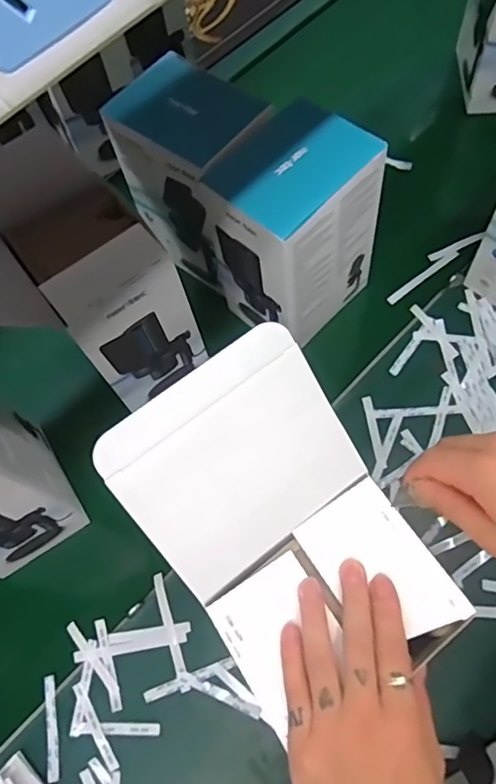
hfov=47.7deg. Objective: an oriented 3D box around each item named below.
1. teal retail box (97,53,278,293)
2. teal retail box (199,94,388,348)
[{"bbox_3d":[-0.057,-0.244,0.665,0.151,0.210,0.104,37,71,21],"label":"teal retail box"},{"bbox_3d":[0.053,-0.172,0.627,0.147,0.216,0.114,-43,67,-17],"label":"teal retail box"}]

